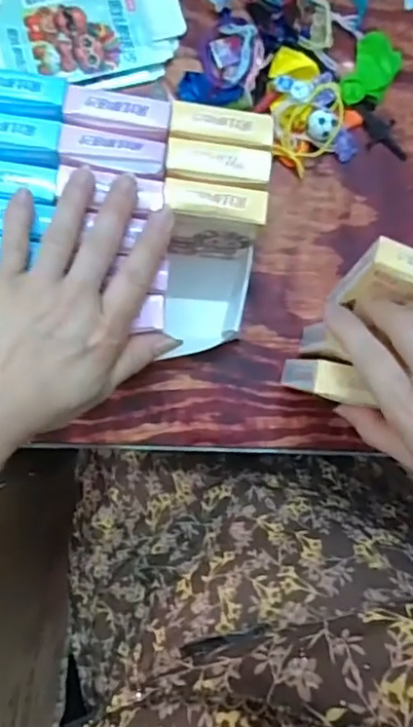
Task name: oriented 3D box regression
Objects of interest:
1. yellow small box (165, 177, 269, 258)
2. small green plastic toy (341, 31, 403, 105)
[{"bbox_3d":[0.002,-0.097,0.423,0.063,0.094,0.028,6,86,-4],"label":"yellow small box"},{"bbox_3d":[0.135,-0.237,0.488,0.036,0.017,0.071,24,85,-3],"label":"small green plastic toy"}]

